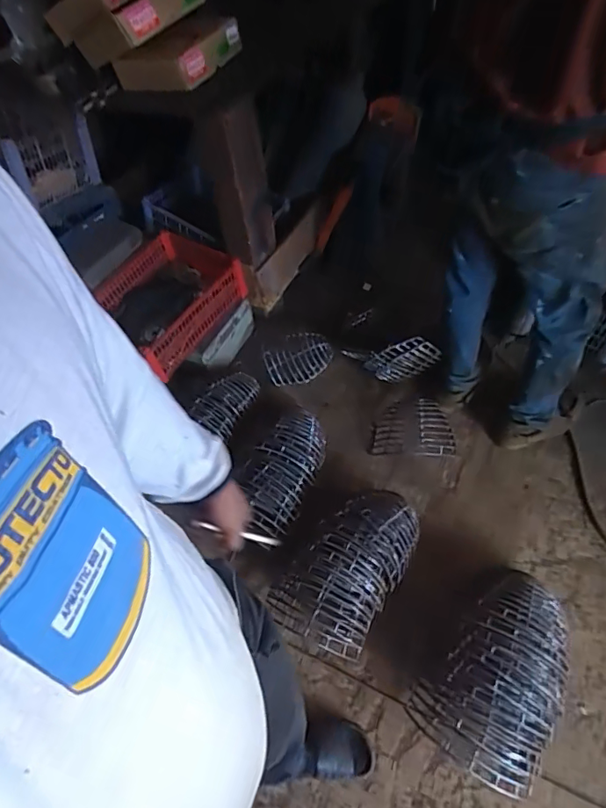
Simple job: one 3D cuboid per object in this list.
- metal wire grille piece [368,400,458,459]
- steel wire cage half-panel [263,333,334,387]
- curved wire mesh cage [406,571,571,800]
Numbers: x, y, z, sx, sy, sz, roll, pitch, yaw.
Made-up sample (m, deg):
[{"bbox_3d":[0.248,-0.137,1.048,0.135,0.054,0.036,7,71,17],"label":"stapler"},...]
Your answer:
[{"bbox_3d":[0.325,0.081,1.510,0.239,0.054,0.189,0,56,3],"label":"metal wire grille piece"},{"bbox_3d":[-0.013,-0.144,1.685,0.218,0.121,0.136,-12,57,-5],"label":"steel wire cage half-panel"},{"bbox_3d":[0.452,0.587,1.095,0.258,0.152,0.416,35,66,23],"label":"curved wire mesh cage"}]

